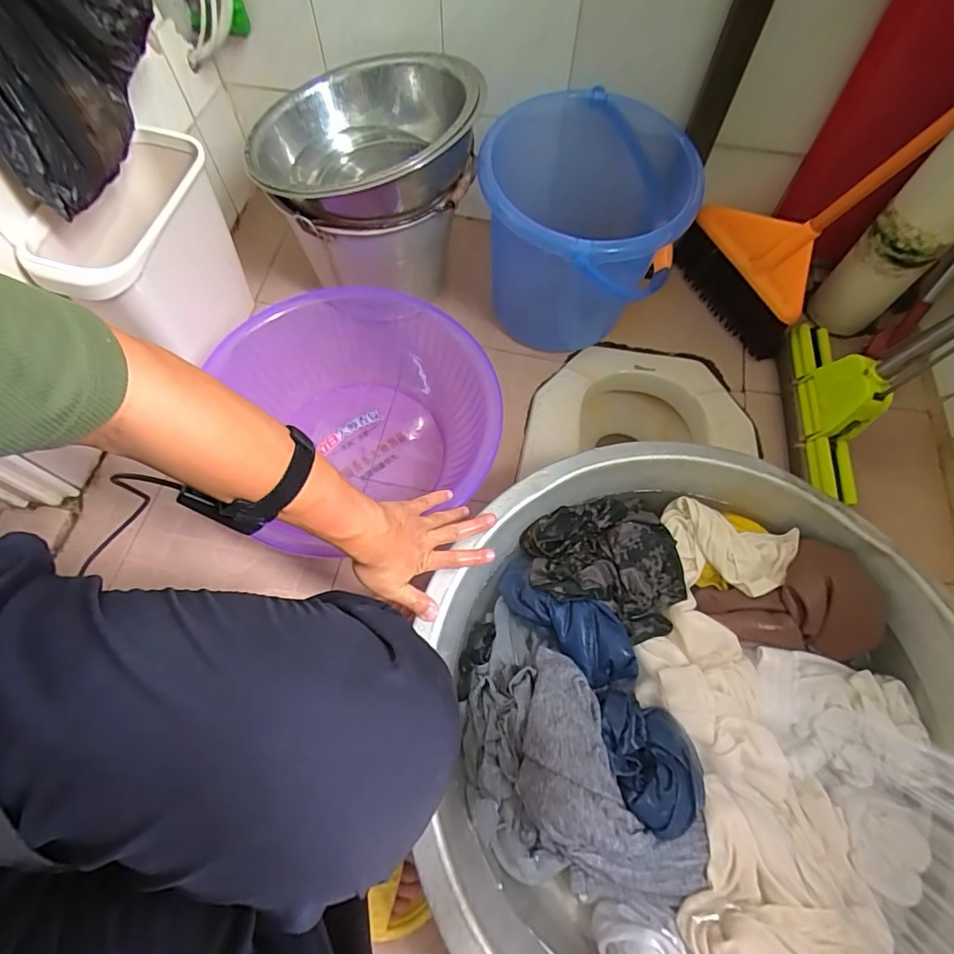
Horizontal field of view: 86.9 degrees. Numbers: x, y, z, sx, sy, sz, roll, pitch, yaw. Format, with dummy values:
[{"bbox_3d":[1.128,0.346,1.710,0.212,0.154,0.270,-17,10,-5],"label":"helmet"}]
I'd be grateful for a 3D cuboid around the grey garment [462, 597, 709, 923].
[{"bbox_3d":[0.078,0.309,0.531,0.186,0.085,0.333,-33,70,-15],"label":"grey garment"}]

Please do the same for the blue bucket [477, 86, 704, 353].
[{"bbox_3d":[0.155,-0.374,0.823,0.307,0.301,0.305,0,65,-1],"label":"blue bucket"}]

